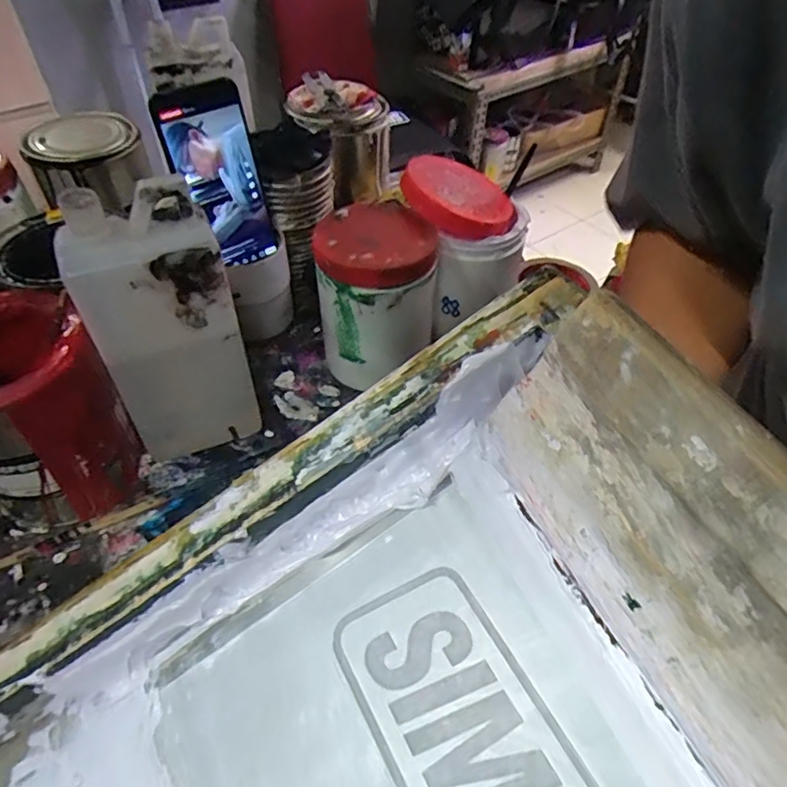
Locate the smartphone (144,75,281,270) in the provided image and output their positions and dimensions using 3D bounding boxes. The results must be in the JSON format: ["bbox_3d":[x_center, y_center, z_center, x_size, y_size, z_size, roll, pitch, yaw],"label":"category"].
[{"bbox_3d":[-0.149,-0.185,0.493,0.078,0.153,0.011,-35,45,-27],"label":"smartphone"}]

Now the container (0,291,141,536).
[{"bbox_3d":[-0.256,0.017,0.408,0.101,0.146,0.104,-34,55,-26],"label":"container"}]

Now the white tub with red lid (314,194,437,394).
[{"bbox_3d":[-0.013,-0.083,0.497,0.099,0.134,0.104,-4,47,-1],"label":"white tub with red lid"}]

